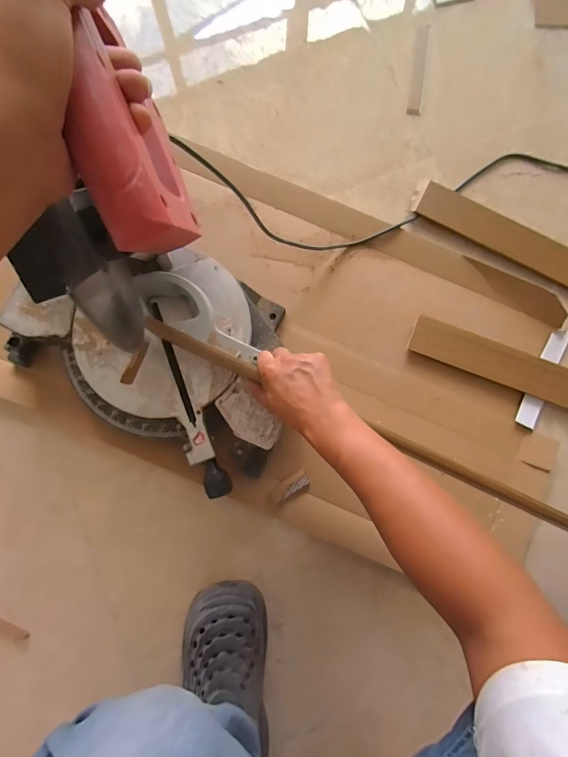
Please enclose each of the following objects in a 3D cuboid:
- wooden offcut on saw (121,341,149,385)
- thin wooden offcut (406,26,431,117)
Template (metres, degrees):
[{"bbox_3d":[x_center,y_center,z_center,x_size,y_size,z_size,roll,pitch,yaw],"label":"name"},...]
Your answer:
[{"bbox_3d":[-0.214,-0.023,0.535,0.015,0.007,0.066,21,84,0],"label":"wooden offcut on saw"},{"bbox_3d":[0.251,-0.577,0.690,0.025,0.009,0.181,8,84,-1],"label":"thin wooden offcut"}]

